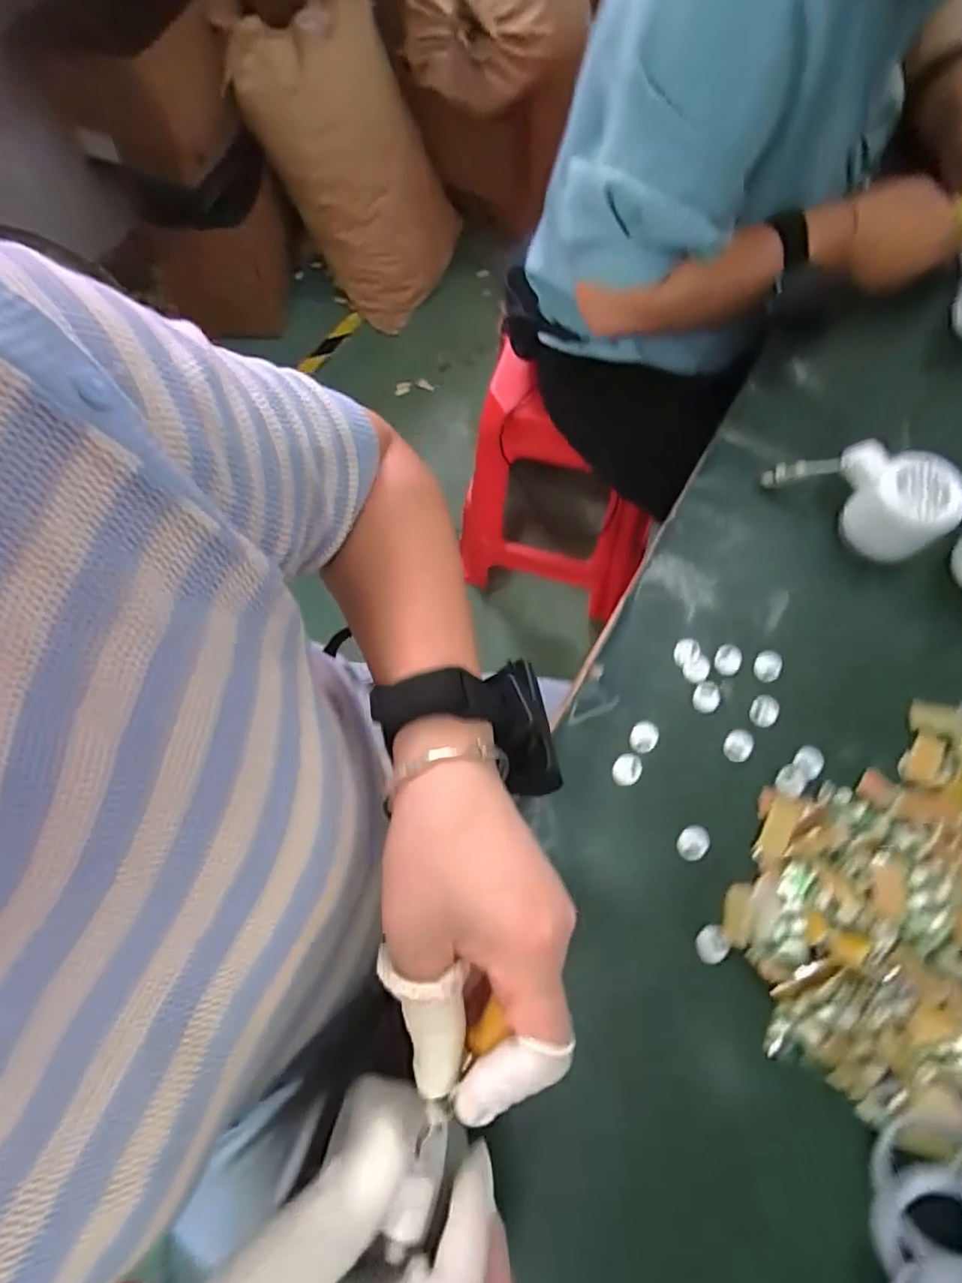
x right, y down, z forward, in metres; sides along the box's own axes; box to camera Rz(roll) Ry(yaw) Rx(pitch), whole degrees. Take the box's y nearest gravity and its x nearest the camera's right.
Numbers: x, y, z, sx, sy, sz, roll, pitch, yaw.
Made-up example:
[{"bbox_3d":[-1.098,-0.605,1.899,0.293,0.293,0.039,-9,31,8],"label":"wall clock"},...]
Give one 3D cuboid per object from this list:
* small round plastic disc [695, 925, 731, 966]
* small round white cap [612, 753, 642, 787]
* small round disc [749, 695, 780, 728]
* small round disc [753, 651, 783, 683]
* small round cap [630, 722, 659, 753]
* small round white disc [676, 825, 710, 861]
[{"bbox_3d":[0.132,0.174,0.330,0.019,0.004,0.018,0,66,1],"label":"small round plastic disc"},{"bbox_3d":[0.095,0.082,0.371,0.017,0.004,0.022,37,71,15],"label":"small round white cap"},{"bbox_3d":[0.189,0.046,0.385,0.018,0.004,0.022,22,68,10],"label":"small round disc"},{"bbox_3d":[0.198,0.017,0.399,0.018,0.006,0.022,21,68,10],"label":"small round disc"},{"bbox_3d":[0.107,0.062,0.380,0.016,0.004,0.022,37,72,16],"label":"small round cap"},{"bbox_3d":[0.131,0.123,0.355,0.017,0.004,0.022,39,72,16],"label":"small round white disc"}]

